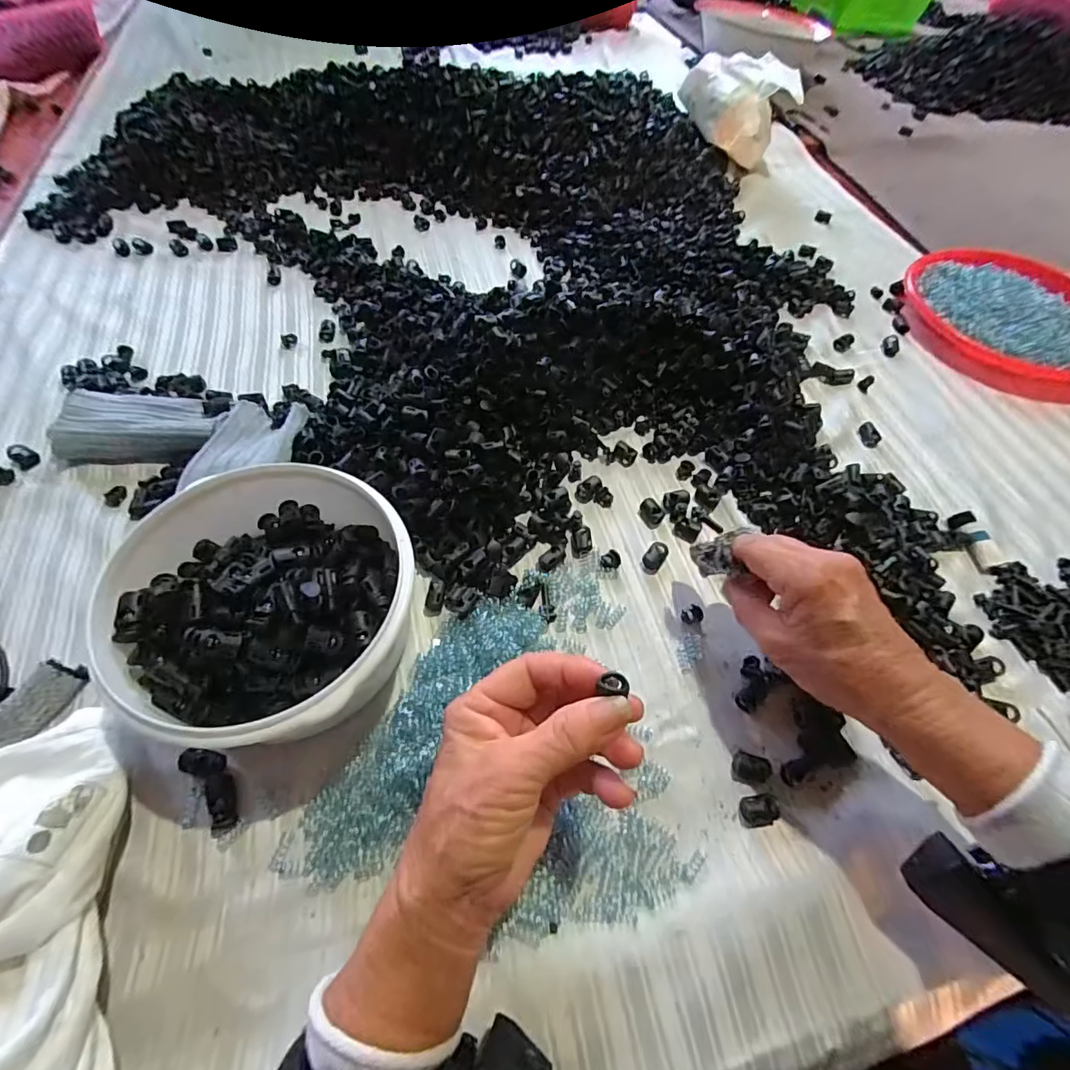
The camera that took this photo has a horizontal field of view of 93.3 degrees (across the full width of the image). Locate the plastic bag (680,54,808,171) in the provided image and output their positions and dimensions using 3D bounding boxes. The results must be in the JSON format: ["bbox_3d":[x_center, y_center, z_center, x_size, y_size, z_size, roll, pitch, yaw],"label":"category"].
[{"bbox_3d":[0.278,-0.597,0.704,0.130,0.089,0.156,-5,58,-4],"label":"plastic bag"}]

